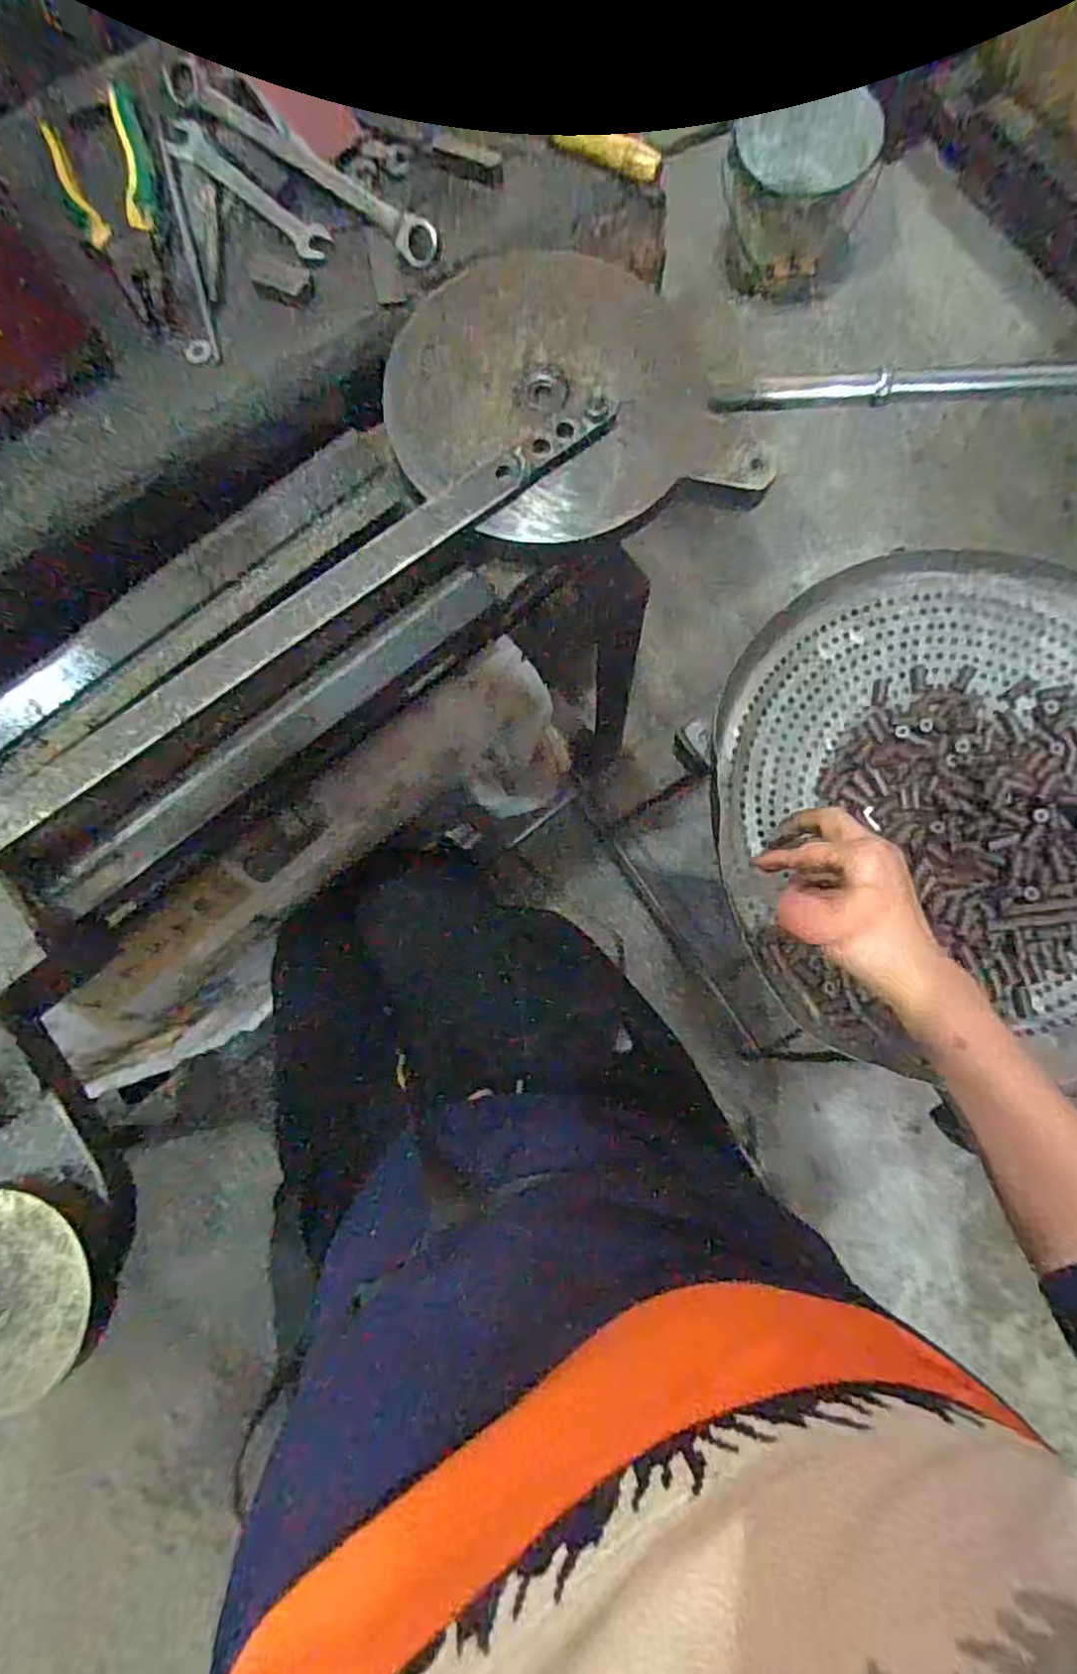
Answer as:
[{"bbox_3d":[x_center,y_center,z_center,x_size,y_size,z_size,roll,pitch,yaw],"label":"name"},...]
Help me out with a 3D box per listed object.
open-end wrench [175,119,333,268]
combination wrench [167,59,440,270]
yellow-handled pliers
[{"bbox_3d":[-0.206,-0.460,0.501,0.153,0.011,0.026,41,86,8],"label":"open-end wrench"},{"bbox_3d":[-0.168,-0.476,0.491,0.268,0.021,0.031,40,86,8],"label":"combination wrench"},{"bbox_3d":[-0.296,-0.438,0.488,0.063,0.020,0.199,-18,81,0],"label":"yellow-handled pliers"}]

